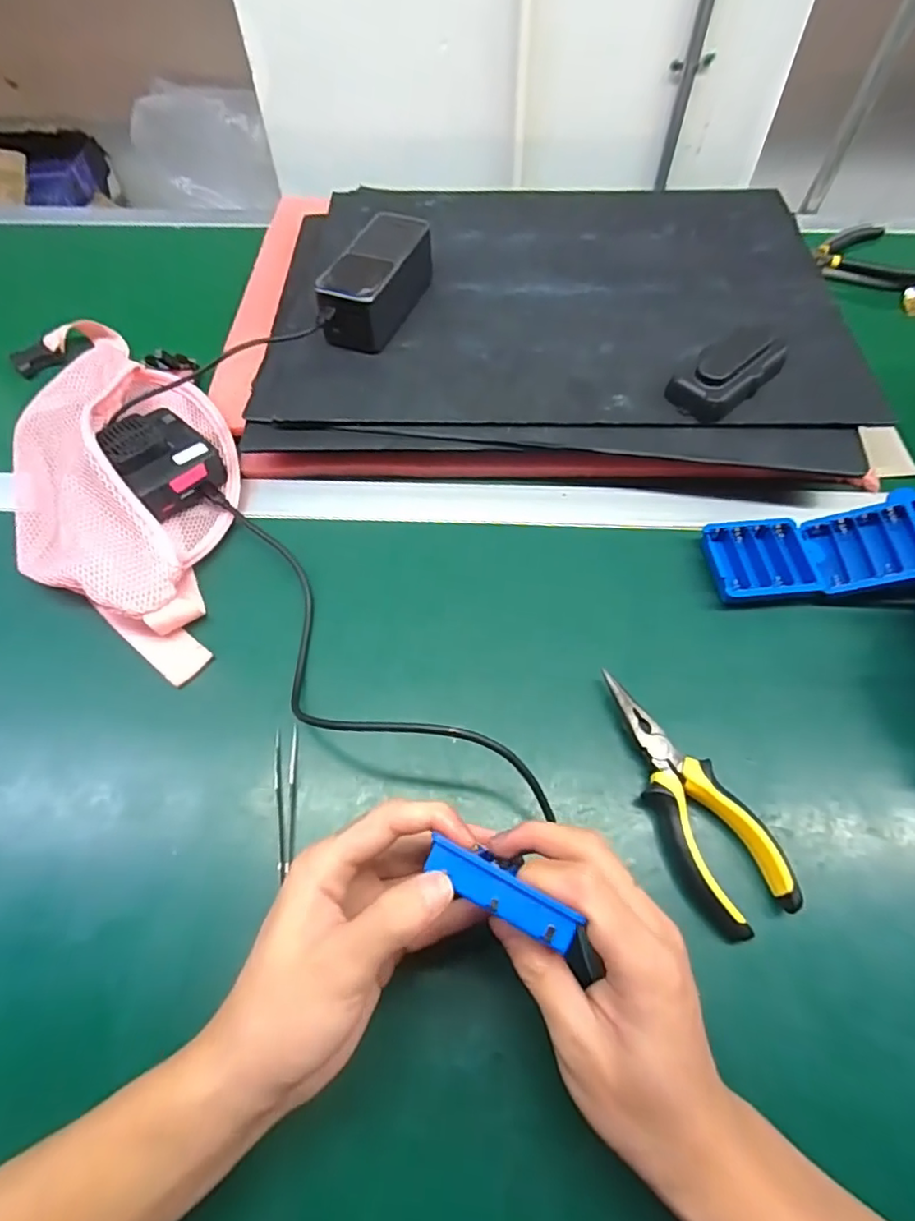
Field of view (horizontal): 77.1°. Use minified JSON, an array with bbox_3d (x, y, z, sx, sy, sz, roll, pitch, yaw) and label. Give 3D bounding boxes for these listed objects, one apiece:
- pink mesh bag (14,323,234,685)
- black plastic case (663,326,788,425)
[{"bbox_3d":[-0.275,-0.129,0.462,0.167,0.063,0.410,-24,60,-14],"label":"pink mesh bag"},{"bbox_3d":[0.218,-0.195,0.458,0.106,0.033,0.053,-35,64,-18],"label":"black plastic case"}]

